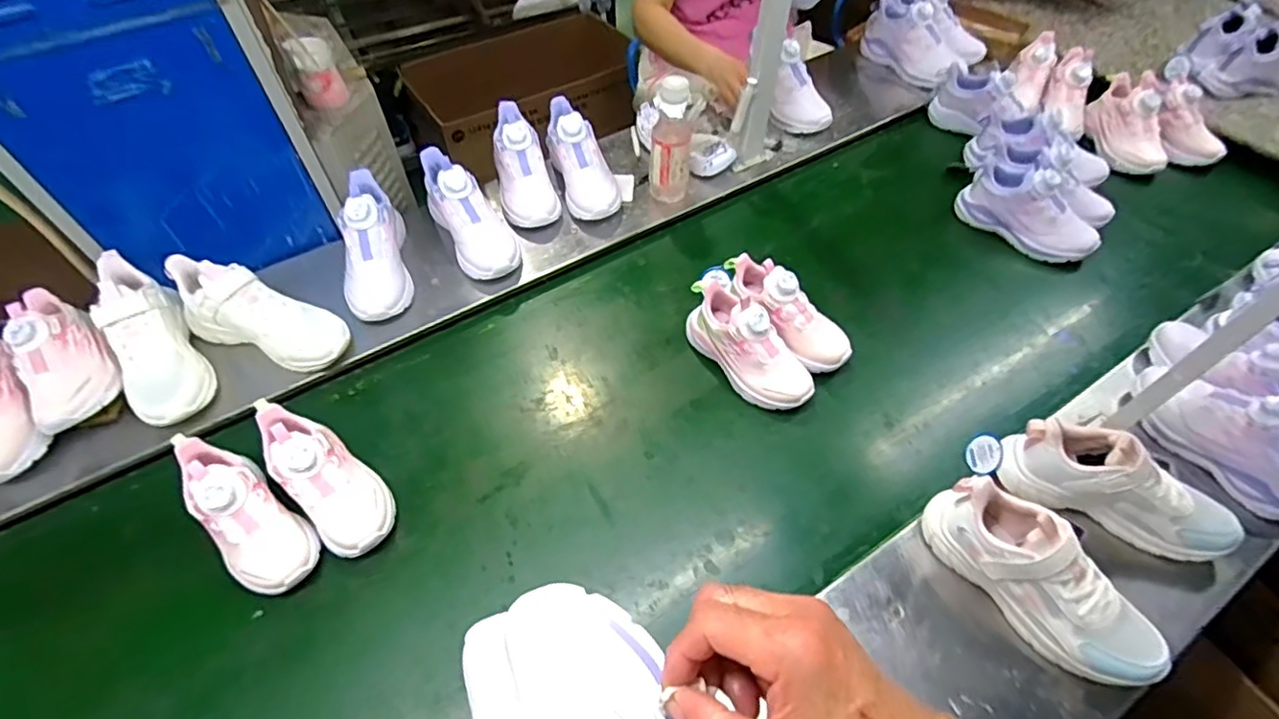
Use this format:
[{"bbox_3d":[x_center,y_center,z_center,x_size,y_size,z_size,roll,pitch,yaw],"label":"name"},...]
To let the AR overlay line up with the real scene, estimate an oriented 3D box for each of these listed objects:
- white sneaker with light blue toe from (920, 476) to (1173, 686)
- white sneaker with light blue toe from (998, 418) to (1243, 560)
[{"bbox_3d":[0.400,0.217,0.603,0.077,0.114,0.229,-35,62,-20],"label":"white sneaker with light blue toe"},{"bbox_3d":[0.522,0.133,0.652,0.224,0.098,0.072,24,60,17],"label":"white sneaker with light blue toe"}]

